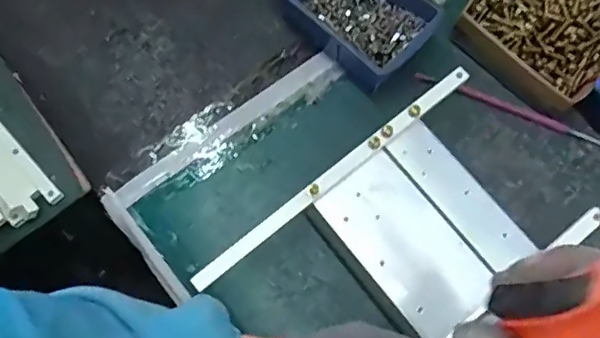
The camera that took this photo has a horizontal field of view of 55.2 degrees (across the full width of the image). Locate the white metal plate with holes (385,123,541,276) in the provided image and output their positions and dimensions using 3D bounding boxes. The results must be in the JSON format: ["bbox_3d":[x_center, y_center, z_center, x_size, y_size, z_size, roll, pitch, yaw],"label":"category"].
[{"bbox_3d":[0.132,0.021,0.477,0.043,0.004,0.137,-38,76,-10],"label":"white metal plate with holes"}]

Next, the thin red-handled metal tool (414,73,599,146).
[{"bbox_3d":[0.210,-0.058,0.552,0.203,0.009,0.011,21,72,5],"label":"thin red-handled metal tool"}]

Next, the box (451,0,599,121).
[{"bbox_3d":[0.259,-0.153,0.570,0.188,0.045,0.143,-43,78,-14],"label":"box"}]

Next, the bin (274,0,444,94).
[{"bbox_3d":[0.059,-0.156,0.564,0.148,0.050,0.105,41,75,11],"label":"bin"}]

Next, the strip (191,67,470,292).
[{"bbox_3d":[0.032,0.003,0.472,0.286,0.013,0.014,-39,77,-10],"label":"strip"}]

